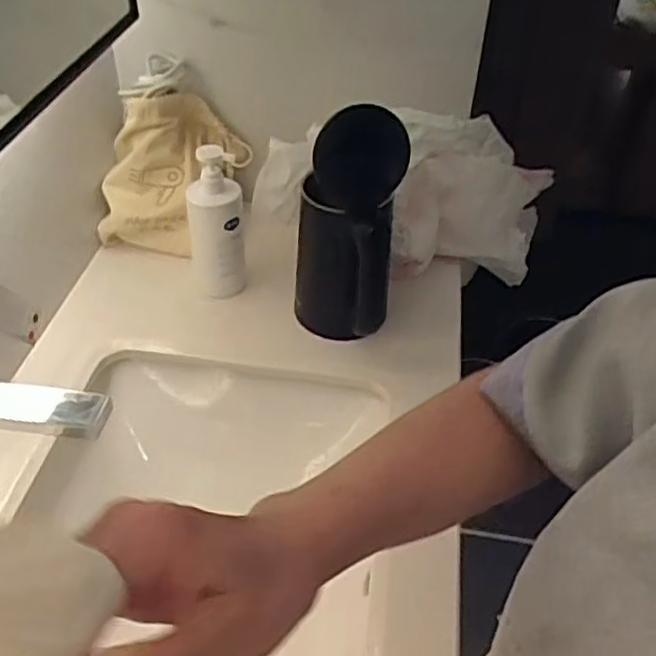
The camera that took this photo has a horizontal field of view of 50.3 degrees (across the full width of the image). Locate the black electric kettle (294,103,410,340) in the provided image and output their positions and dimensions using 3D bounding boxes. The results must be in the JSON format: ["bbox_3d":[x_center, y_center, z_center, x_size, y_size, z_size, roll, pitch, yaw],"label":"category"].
[{"bbox_3d":[0.024,-0.104,0.783,0.107,0.297,0.090,5,42,3],"label":"black electric kettle"}]

